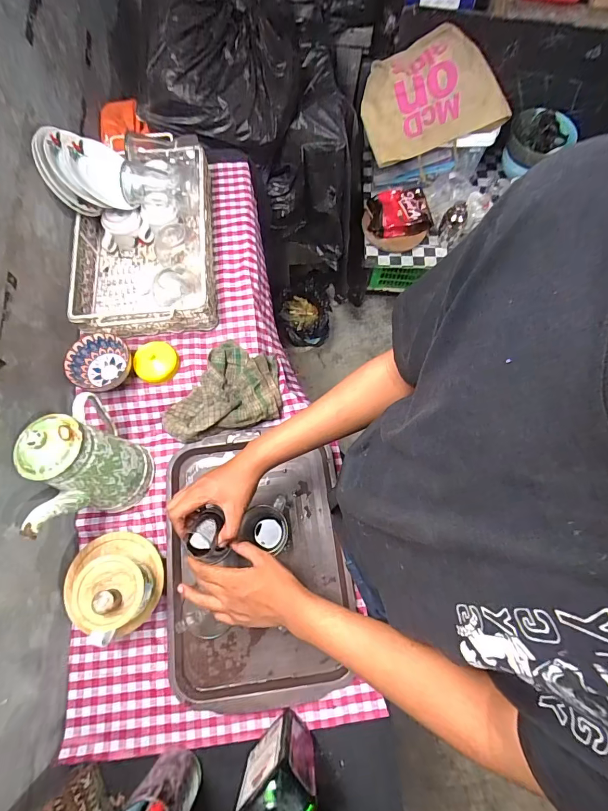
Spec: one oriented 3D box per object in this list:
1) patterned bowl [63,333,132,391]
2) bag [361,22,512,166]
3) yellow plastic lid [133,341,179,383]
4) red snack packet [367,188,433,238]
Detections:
[{"bbox_3d":[-0.378,-0.078,0.722,0.104,0.051,0.100,0,71,0],"label":"patterned bowl"},{"bbox_3d":[0.363,-0.903,1.104,0.393,0.075,0.260,-16,94,13],"label":"bag"},{"bbox_3d":[-0.284,-0.085,0.739,0.074,0.028,0.076,-3,71,-1],"label":"yellow plastic lid"},{"bbox_3d":[0.311,-0.628,1.258,0.202,0.069,0.142,0,71,0],"label":"red snack packet"}]

